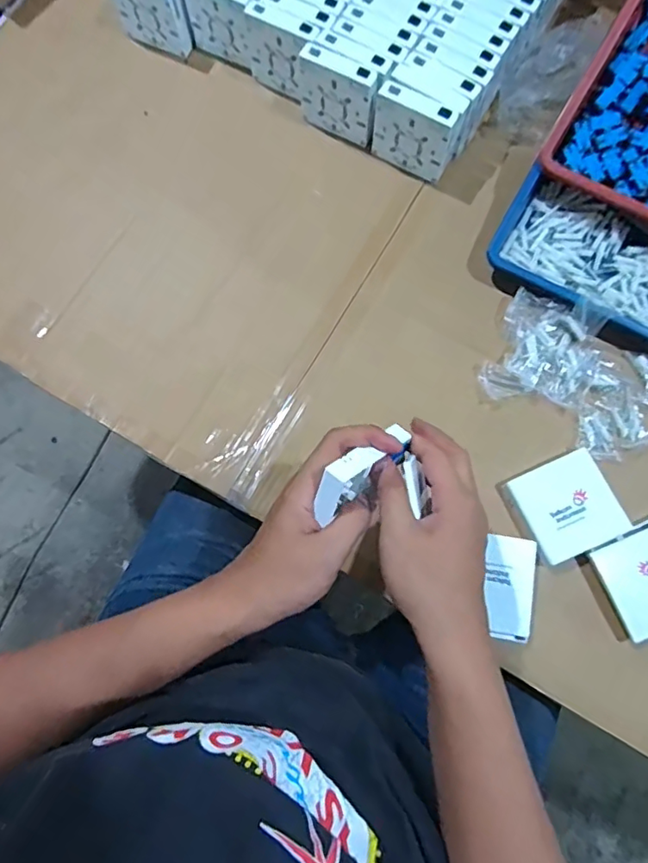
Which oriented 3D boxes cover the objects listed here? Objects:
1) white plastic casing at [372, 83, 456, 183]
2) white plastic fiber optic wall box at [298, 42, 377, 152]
[{"bbox_3d":[0.093,-0.319,0.580,0.085,0.081,0.023,32,79,8],"label":"white plastic casing"},{"bbox_3d":[0.016,-0.365,0.596,0.089,0.091,0.023,30,79,8],"label":"white plastic fiber optic wall box"}]

